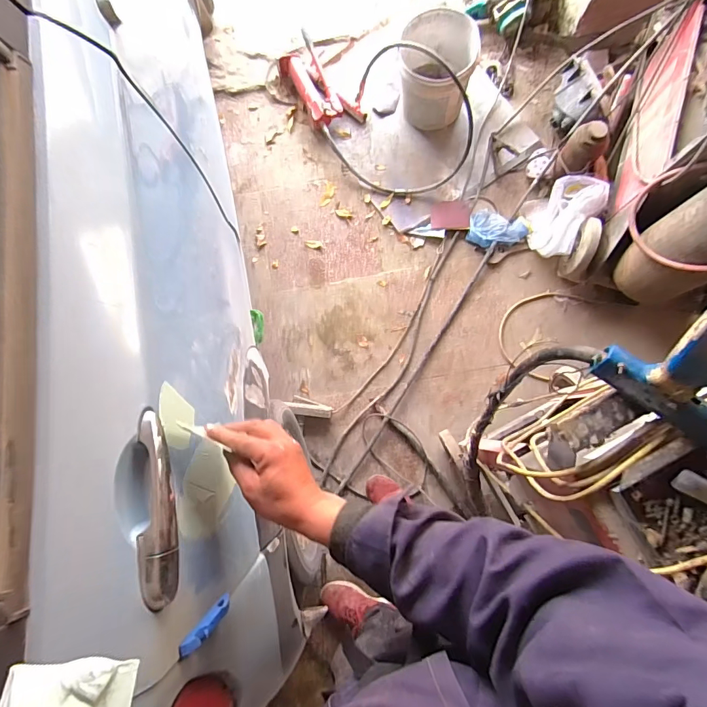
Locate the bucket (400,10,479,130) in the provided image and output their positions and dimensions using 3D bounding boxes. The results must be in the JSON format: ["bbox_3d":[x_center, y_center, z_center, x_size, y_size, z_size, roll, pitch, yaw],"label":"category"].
[{"bbox_3d":[0.278,-0.960,1.432,0.247,0.243,0.271,0,81,2],"label":"bucket"}]

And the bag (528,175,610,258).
[{"bbox_3d":[0.712,-0.459,1.394,0.176,0.162,0.251,38,85,7],"label":"bag"}]

